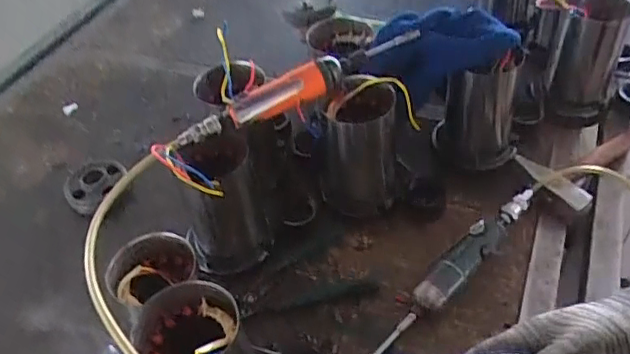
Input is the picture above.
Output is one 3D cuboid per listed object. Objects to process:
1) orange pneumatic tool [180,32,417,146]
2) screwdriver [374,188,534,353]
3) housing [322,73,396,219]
[{"bbox_3d":[-0.014,-0.107,0.691,0.311,0.039,0.041,-22,46,-16],"label":"orange pneumatic tool"},{"bbox_3d":[0.157,0.120,0.692,0.318,0.058,0.033,-35,51,-27],"label":"screwdriver"},{"bbox_3d":[0.058,-0.029,0.768,0.090,0.183,0.093,-3,44,3],"label":"housing"}]

